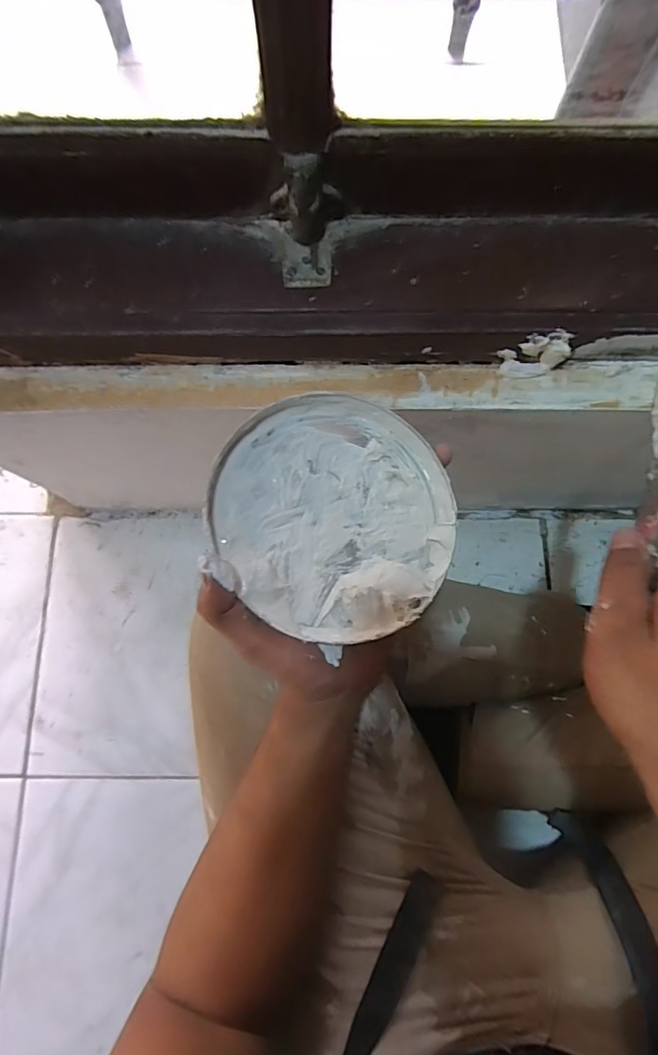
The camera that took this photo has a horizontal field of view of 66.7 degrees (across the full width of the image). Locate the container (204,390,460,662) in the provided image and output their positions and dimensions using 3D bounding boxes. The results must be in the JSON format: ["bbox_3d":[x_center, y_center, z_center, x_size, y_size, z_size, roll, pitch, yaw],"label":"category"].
[{"bbox_3d":[0.005,-0.009,0.306,0.141,0.031,0.147,0,78,-1],"label":"container"}]

